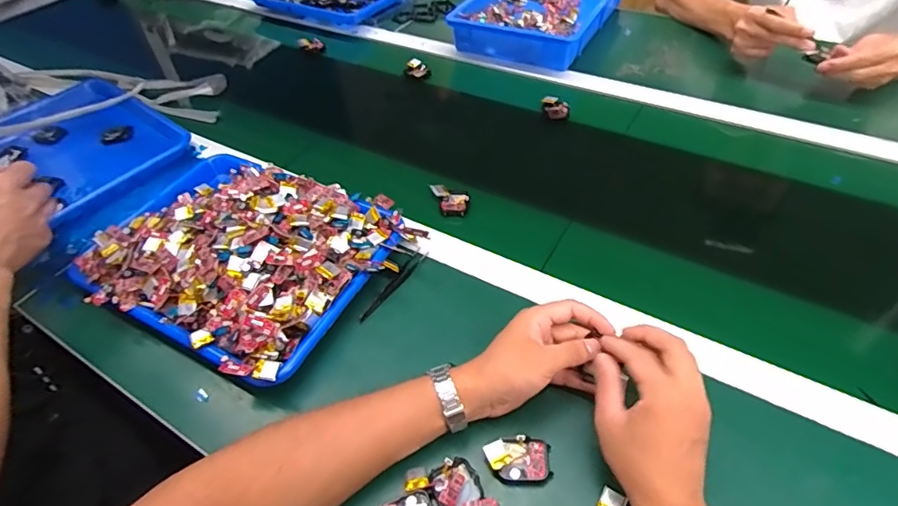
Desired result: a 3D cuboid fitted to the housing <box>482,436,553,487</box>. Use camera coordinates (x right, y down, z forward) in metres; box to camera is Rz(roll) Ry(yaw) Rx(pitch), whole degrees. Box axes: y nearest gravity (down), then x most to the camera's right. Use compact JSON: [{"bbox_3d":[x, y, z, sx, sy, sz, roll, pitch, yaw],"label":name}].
[{"bbox_3d":[0.060,0.177,0.429,0.055,0.019,0.036,-1,49,5],"label":"housing"}]

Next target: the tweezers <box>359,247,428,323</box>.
[{"bbox_3d":[-0.063,0.035,0.567,0.014,0.016,0.116,24,55,24],"label":"tweezers"}]

